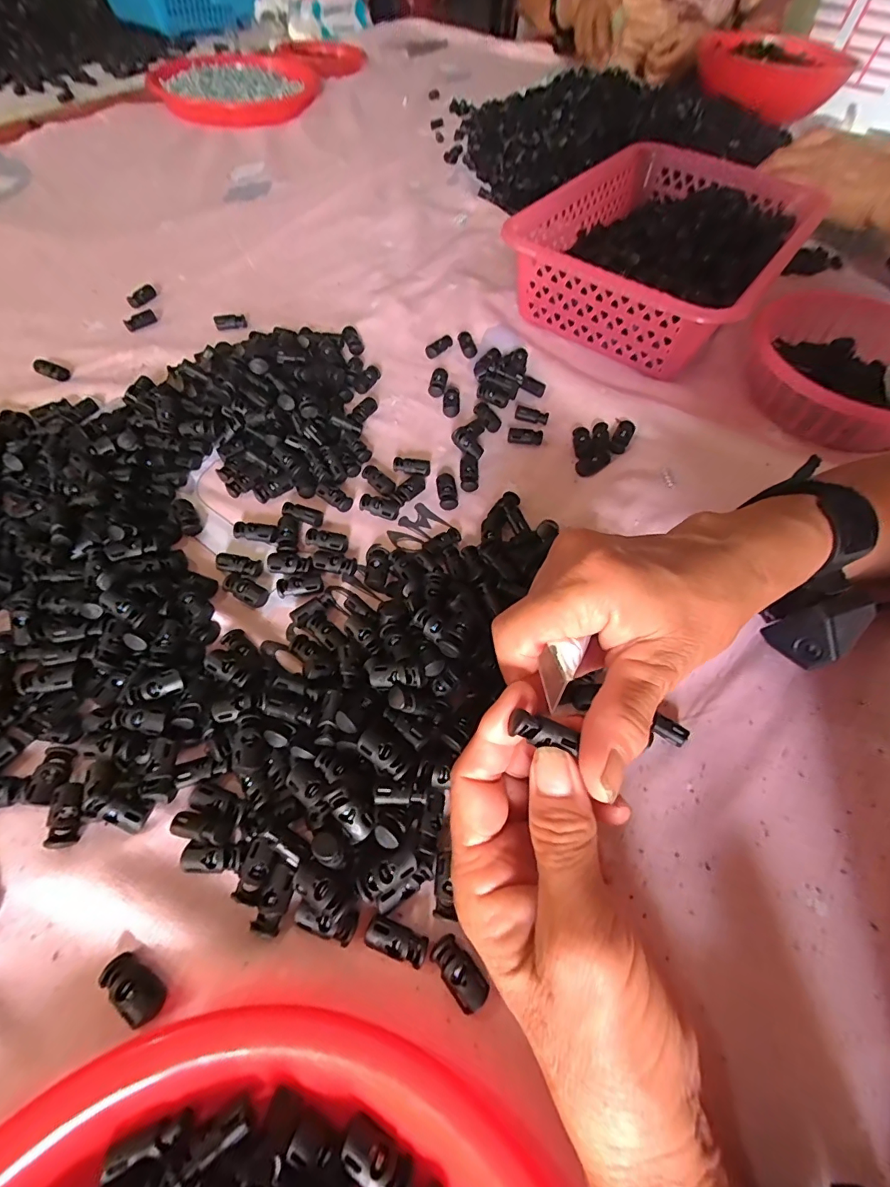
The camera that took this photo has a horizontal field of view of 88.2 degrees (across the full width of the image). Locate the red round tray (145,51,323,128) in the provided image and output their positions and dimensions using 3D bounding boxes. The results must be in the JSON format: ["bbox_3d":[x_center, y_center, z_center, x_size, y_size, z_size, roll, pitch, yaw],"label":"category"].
[{"bbox_3d":[-0.329,-0.811,0.736,0.255,0.037,0.234,-10,61,-10],"label":"red round tray"}]

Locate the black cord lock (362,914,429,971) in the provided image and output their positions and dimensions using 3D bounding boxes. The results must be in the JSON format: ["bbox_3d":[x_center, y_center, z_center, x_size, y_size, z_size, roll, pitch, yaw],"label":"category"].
[{"bbox_3d":[-0.021,0.153,0.202,0.027,0.008,0.012,21,61,10],"label":"black cord lock"}]

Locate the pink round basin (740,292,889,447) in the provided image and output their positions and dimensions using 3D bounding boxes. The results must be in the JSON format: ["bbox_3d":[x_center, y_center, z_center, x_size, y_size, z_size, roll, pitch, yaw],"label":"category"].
[{"bbox_3d":[0.348,-0.195,0.398,0.157,0.047,0.168,24,62,12],"label":"pink round basin"}]

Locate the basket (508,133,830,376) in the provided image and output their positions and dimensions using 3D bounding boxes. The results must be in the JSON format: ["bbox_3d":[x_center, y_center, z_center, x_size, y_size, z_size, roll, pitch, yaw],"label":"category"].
[{"bbox_3d":[0.217,-0.340,0.459,0.201,0.076,0.305,35,65,17],"label":"basket"}]

